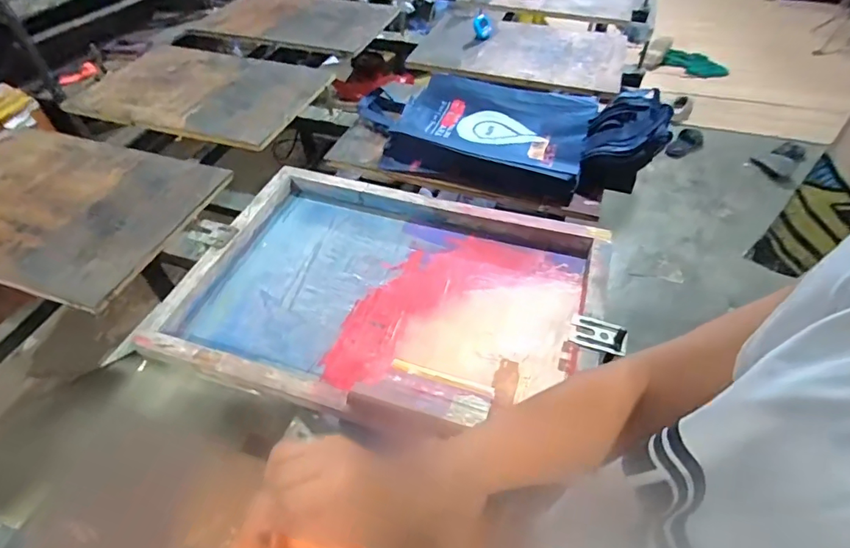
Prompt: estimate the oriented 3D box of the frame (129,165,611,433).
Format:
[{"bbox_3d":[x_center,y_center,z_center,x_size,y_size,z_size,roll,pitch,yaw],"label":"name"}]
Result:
[{"bbox_3d":[-0.056,0.020,0.763,0.639,0.051,0.454,14,49,14],"label":"frame"}]

